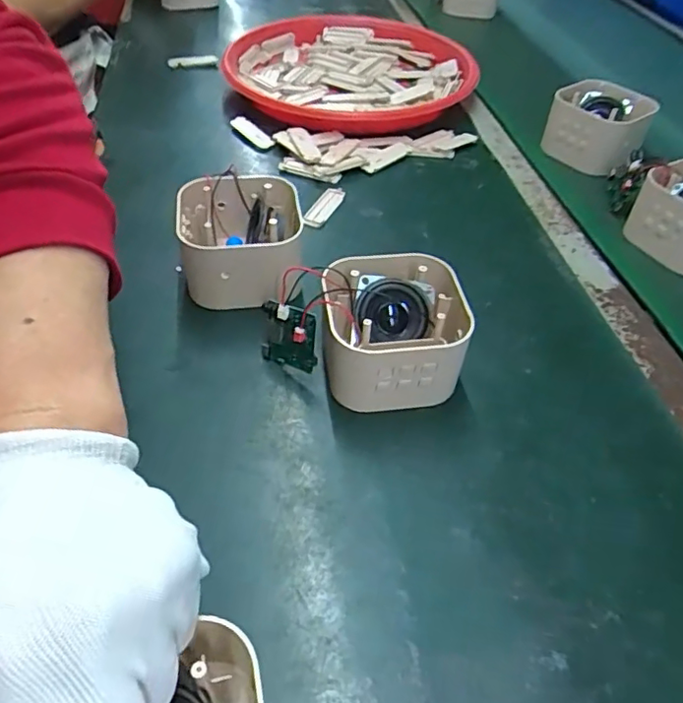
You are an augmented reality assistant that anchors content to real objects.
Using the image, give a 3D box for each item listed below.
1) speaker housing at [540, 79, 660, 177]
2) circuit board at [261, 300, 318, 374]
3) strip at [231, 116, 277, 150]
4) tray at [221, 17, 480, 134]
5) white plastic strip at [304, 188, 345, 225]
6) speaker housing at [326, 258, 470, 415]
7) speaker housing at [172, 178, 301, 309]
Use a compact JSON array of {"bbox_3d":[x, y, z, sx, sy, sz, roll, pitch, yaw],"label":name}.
[{"bbox_3d":[0.266,-0.231,0.608,0.095,0.061,0.082,28,52,22],"label":"speaker housing"},{"bbox_3d":[-0.035,-0.008,0.384,0.045,0.043,0.007,23,27,28],"label":"circuit board"},{"bbox_3d":[-0.093,-0.228,0.608,0.016,0.004,0.067,-45,62,1],"label":"strip"},{"bbox_3d":[0.009,-0.333,0.700,0.274,0.039,0.295,3,46,-3],"label":"tray"},{"bbox_3d":[-0.016,-0.131,0.532,0.018,0.007,0.058,22,50,17],"label":"white plastic strip"},{"bbox_3d":[0.033,-0.013,0.384,0.096,0.061,0.089,-2,47,-5],"label":"speaker housing"},{"bbox_3d":[-0.076,-0.083,0.442,0.092,0.062,0.099,1,47,-2],"label":"speaker housing"}]

